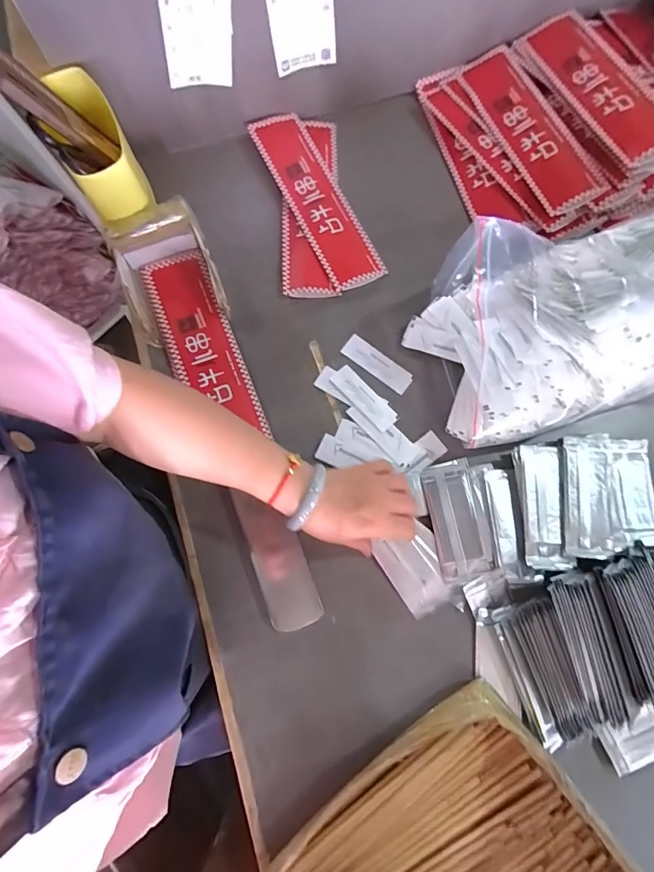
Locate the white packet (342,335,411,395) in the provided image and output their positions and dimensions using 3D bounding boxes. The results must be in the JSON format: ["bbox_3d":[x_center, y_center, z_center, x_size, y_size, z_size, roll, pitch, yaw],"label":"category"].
[{"bbox_3d":[0.062,-0.089,0.509,0.093,0.004,0.031,38,80,9],"label":"white packet"}]

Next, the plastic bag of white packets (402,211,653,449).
[{"bbox_3d":[0.283,-0.133,0.443,0.332,0.143,0.201,-16,77,-3],"label":"plastic bag of white packets"}]

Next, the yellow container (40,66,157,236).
[{"bbox_3d":[-0.264,-0.331,0.474,0.066,0.082,0.148,-26,78,-6],"label":"yellow container"}]

